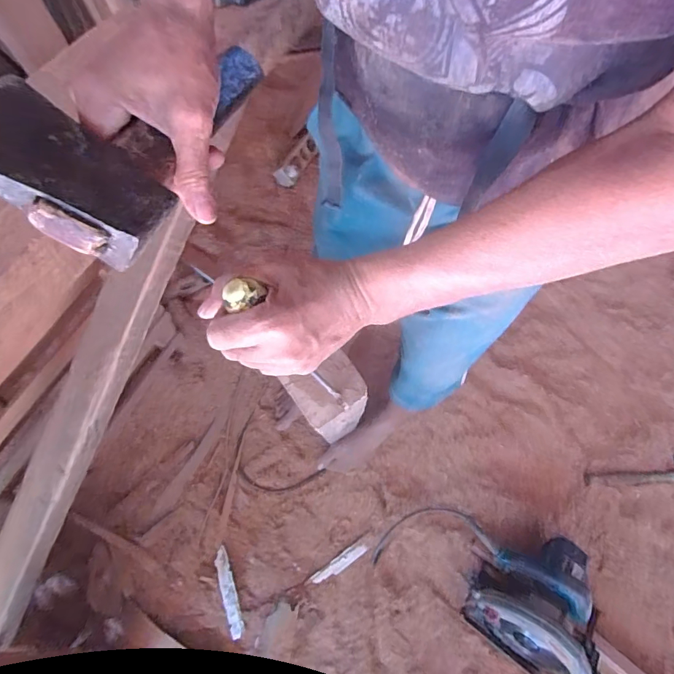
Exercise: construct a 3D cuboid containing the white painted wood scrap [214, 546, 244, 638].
[{"bbox_3d":[-0.213,0.497,0.850,0.029,0.005,0.159,-7,56,-29],"label":"white painted wood scrap"}]

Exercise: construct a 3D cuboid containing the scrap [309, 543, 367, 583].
[{"bbox_3d":[0.003,0.470,0.902,0.129,0.020,0.027,-32,69,-17],"label":"scrap"}]

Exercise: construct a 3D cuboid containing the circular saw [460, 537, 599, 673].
[{"bbox_3d":[0.390,0.489,0.785,0.234,0.179,0.248,-39,71,-20],"label":"circular saw"}]

